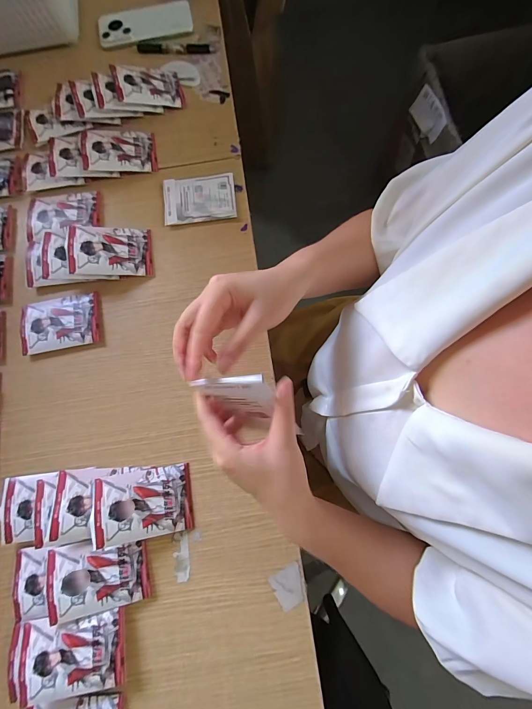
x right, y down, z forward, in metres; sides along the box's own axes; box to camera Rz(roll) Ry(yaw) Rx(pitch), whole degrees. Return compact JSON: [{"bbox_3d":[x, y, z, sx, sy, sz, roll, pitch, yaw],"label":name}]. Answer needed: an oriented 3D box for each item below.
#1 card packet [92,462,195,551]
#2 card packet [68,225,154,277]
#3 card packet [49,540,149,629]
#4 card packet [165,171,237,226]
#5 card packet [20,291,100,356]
[{"bbox_3d":[-0.138,0.169,0.371,0.104,0.008,0.073,-3,76,-17],"label":"card packet"},{"bbox_3d":[-0.208,-0.141,0.441,0.102,0.007,0.070,-5,78,-19],"label":"card packet"},{"bbox_3d":[-0.184,0.242,0.358,0.099,0.010,0.070,-8,77,-13],"label":"card packet"},{"bbox_3d":[-0.095,-0.224,0.469,0.101,0.014,0.071,-6,76,0],"label":"card packet"},{"bbox_3d":[-0.274,-0.042,0.436,0.102,0.008,0.069,-10,76,-1],"label":"card packet"}]

